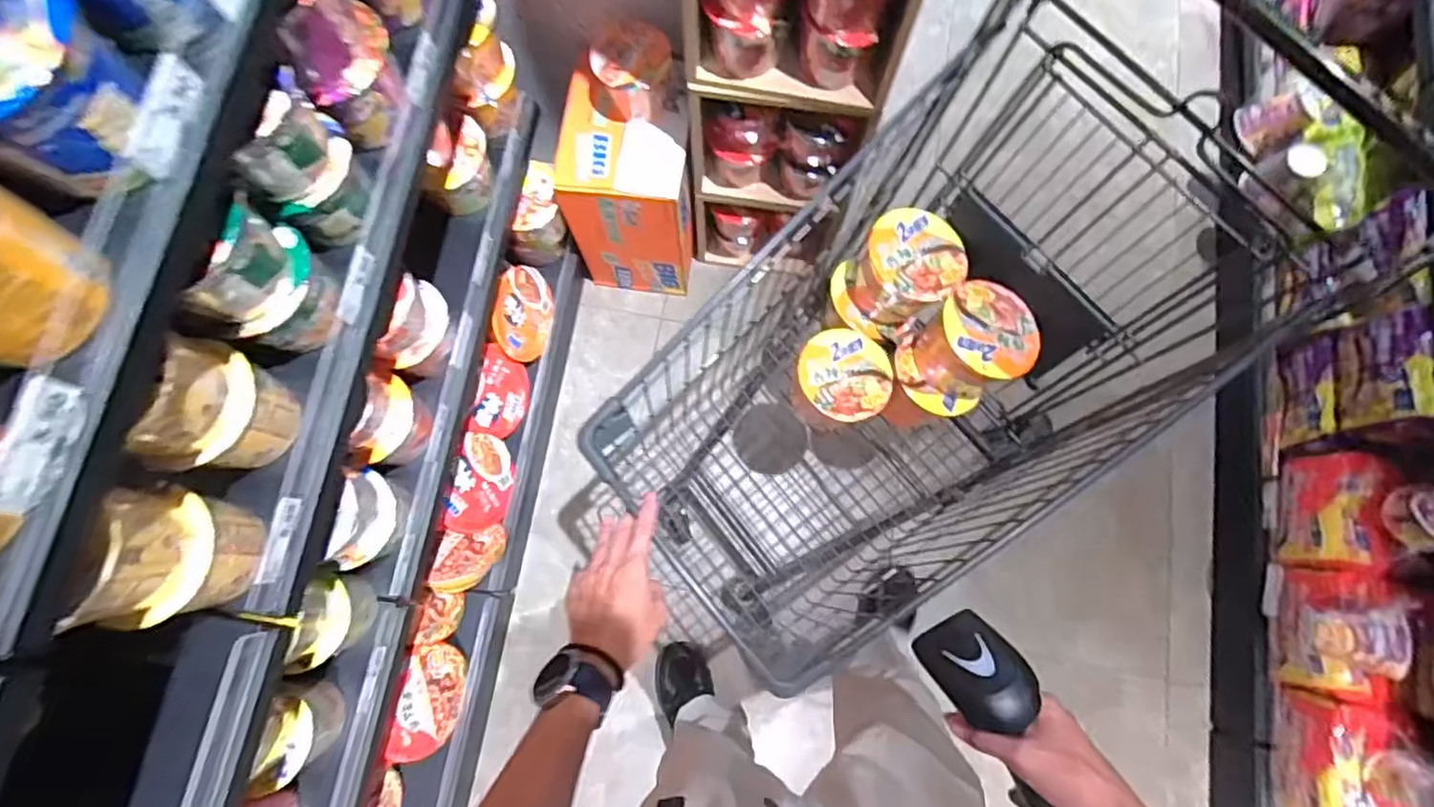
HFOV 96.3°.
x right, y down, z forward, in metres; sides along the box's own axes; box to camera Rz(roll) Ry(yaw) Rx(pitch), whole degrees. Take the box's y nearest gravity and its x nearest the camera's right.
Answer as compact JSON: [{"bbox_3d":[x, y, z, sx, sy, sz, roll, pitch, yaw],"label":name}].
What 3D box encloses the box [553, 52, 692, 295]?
[{"bbox_3d":[-0.166,-0.411,1.291,0.231,0.377,0.219,7,77,3],"label":"box"}]

